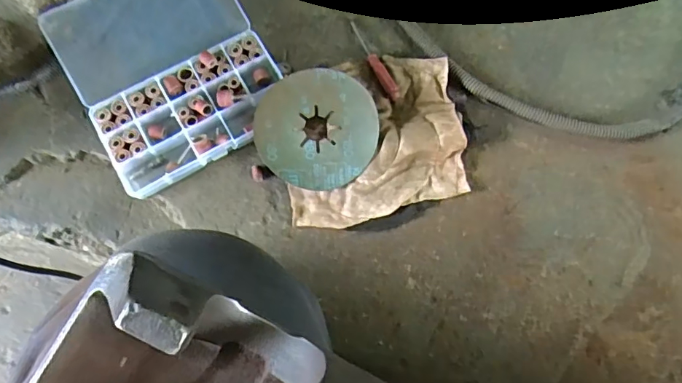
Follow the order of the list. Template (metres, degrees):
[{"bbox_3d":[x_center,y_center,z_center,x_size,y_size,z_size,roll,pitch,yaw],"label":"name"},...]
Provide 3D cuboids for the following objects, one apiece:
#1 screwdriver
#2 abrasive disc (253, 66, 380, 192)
[{"bbox_3d":[0.030,-0.128,0.479,0.012,0.016,0.098,-27,76,-7],"label":"screwdriver"},{"bbox_3d":[-0.022,-0.057,0.445,0.108,0.010,0.105,0,83,-1],"label":"abrasive disc"}]

